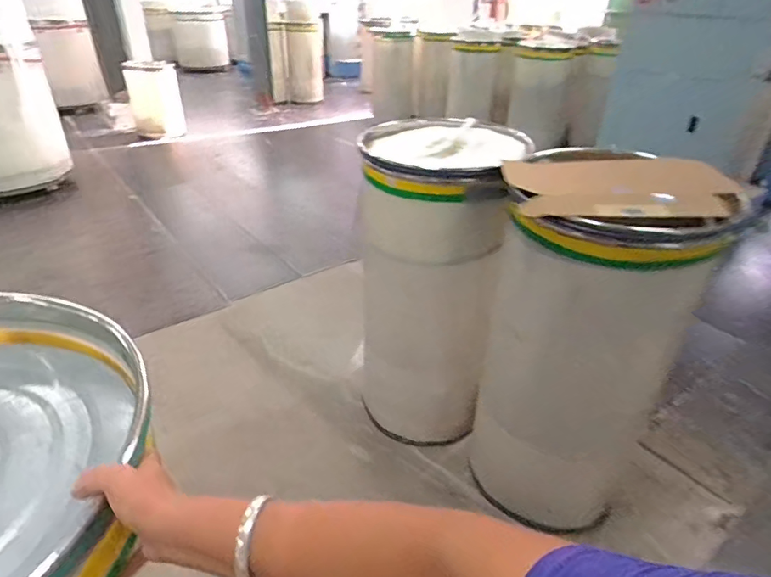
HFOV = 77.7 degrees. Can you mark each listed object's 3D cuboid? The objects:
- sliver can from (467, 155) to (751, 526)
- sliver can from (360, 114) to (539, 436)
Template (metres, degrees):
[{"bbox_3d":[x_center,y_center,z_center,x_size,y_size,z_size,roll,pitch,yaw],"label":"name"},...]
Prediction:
[{"bbox_3d":[0.556,0.228,1.434,0.542,1.171,0.437,13,33,17],"label":"sliver can"},{"bbox_3d":[0.172,-0.008,1.833,0.543,1.124,0.504,2,32,-1],"label":"sliver can"}]

